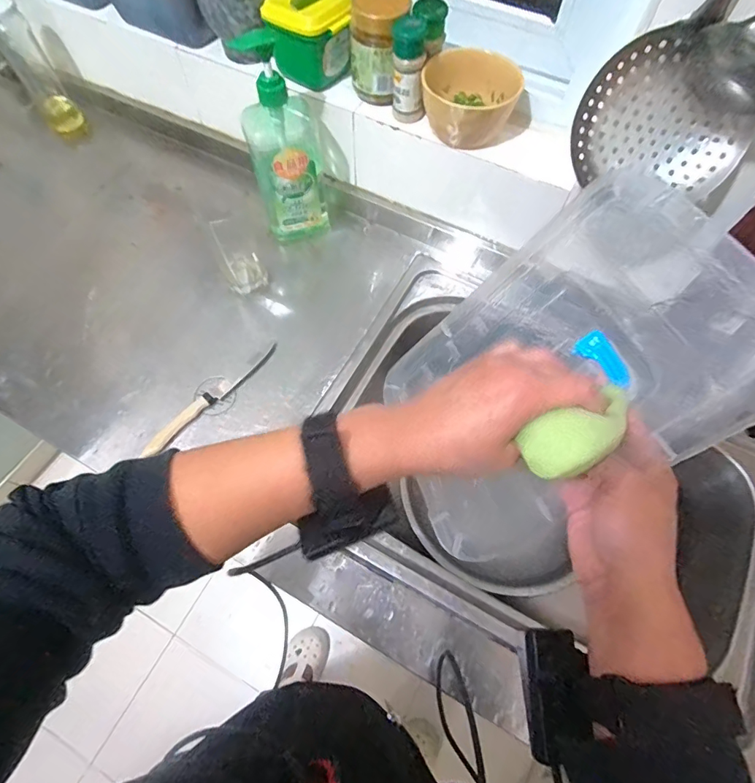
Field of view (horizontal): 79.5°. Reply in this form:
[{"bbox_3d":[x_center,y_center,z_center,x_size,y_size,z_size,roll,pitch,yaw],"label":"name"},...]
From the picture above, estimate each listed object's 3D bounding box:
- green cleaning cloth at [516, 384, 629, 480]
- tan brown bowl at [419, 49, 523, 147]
[{"bbox_3d":[0.125,0.021,0.268,0.083,0.024,0.035,-28,67,-16],"label":"green cleaning cloth"},{"bbox_3d":[0.112,-0.354,0.552,0.110,0.067,0.100,0,66,-1],"label":"tan brown bowl"}]

